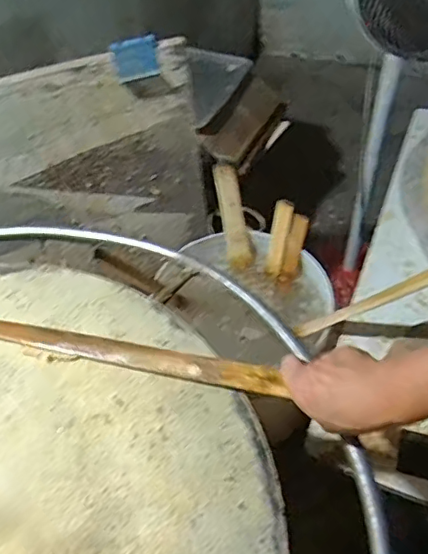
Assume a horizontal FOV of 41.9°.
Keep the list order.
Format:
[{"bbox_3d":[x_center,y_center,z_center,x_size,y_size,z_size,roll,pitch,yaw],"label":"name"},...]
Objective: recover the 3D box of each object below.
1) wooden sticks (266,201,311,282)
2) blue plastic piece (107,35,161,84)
[{"bbox_3d":[0.120,-0.059,0.927,0.058,0.126,0.025,9,12,11],"label":"wooden sticks"},{"bbox_3d":[-0.117,-0.329,0.839,0.065,0.052,0.024,-12,51,-4],"label":"blue plastic piece"}]

